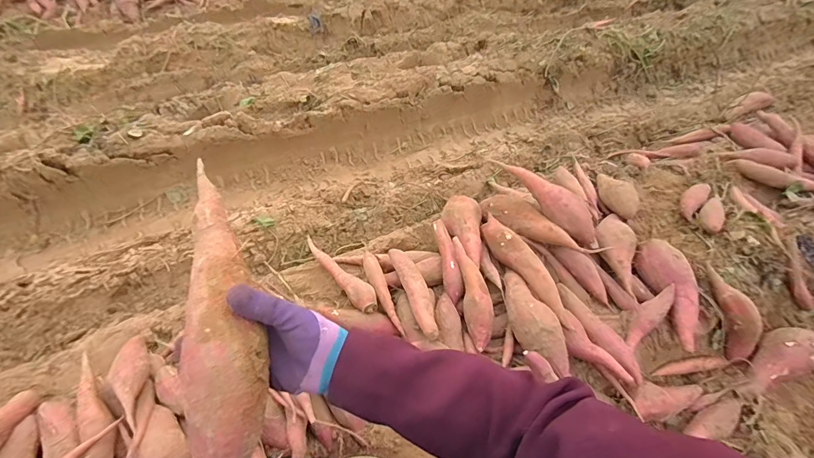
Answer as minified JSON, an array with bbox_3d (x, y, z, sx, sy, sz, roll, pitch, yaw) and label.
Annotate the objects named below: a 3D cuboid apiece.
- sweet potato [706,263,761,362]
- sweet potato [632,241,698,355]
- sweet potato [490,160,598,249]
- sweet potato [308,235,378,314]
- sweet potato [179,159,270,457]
[{"bbox_3d":[0.696,0.179,0.858,0.050,0.052,0.203,-16,89,-16],"label":"sweet potato"},{"bbox_3d":[0.555,0.130,0.838,0.084,0.066,0.236,-5,63,-7],"label":"sweet potato"},{"bbox_3d":[0.334,-0.070,0.932,0.075,0.060,0.278,-33,72,-27],"label":"sweet potato"},{"bbox_3d":[-0.146,0.087,0.878,0.051,0.041,0.255,-31,56,-27],"label":"sweet potato"},{"bbox_3d":[-0.158,0.061,0.342,0.060,0.052,0.276,-10,68,-12],"label":"sweet potato"}]

